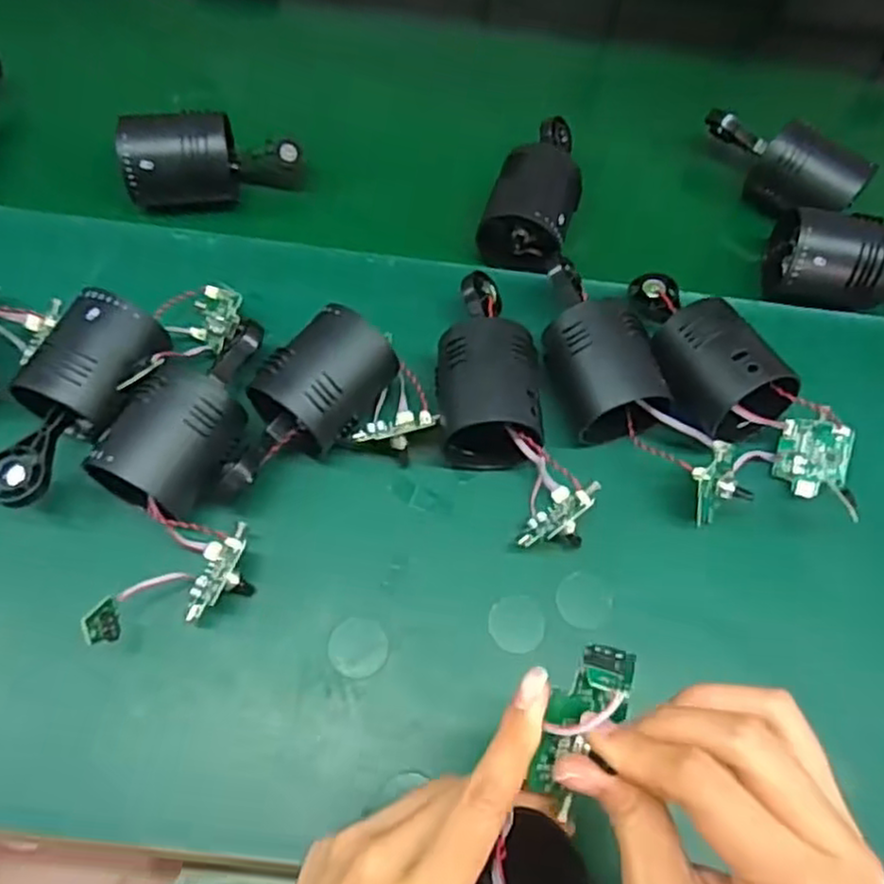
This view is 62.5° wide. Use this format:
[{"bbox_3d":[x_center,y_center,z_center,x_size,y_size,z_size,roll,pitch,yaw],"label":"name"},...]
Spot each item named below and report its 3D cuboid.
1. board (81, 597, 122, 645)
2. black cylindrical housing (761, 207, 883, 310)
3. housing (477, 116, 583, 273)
[{"bbox_3d":[-0.158,0.082,0.336,0.008,0.020,0.021,-19,70,27],"label":"board"},{"bbox_3d":[0.273,-0.110,0.469,0.114,0.055,0.057,12,63,2],"label":"black cylindrical housing"},{"bbox_3d":[0.064,-0.169,0.481,0.053,0.045,0.114,16,63,4],"label":"housing"}]

